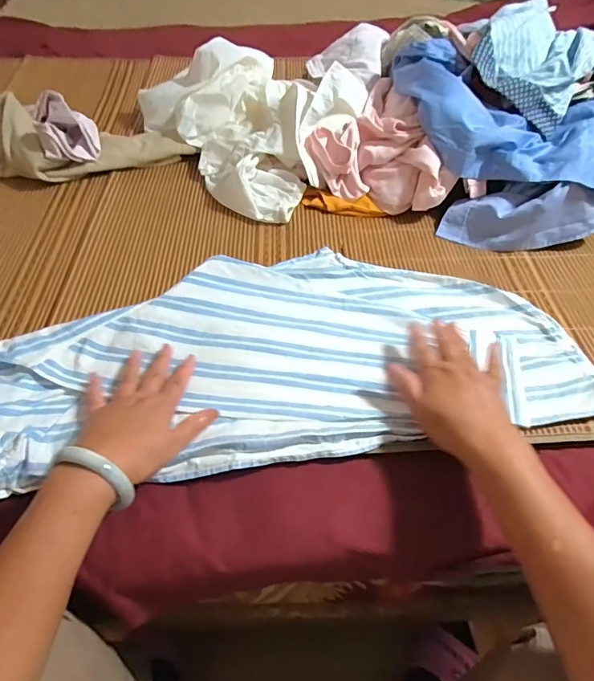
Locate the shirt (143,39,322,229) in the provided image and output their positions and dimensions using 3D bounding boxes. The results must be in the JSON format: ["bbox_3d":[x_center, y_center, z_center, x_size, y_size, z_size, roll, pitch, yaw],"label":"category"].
[{"bbox_3d":[-0.087,-0.375,0.761,0.234,0.114,0.384,-31,58,-20],"label":"shirt"}]

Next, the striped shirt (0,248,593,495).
[{"bbox_3d":[-0.031,0.009,0.517,0.702,0.046,0.276,-7,53,-8],"label":"striped shirt"}]

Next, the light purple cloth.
[{"bbox_3d":[-0.378,-0.351,0.738,0.090,0.072,0.112,-22,56,-15],"label":"light purple cloth"}]

